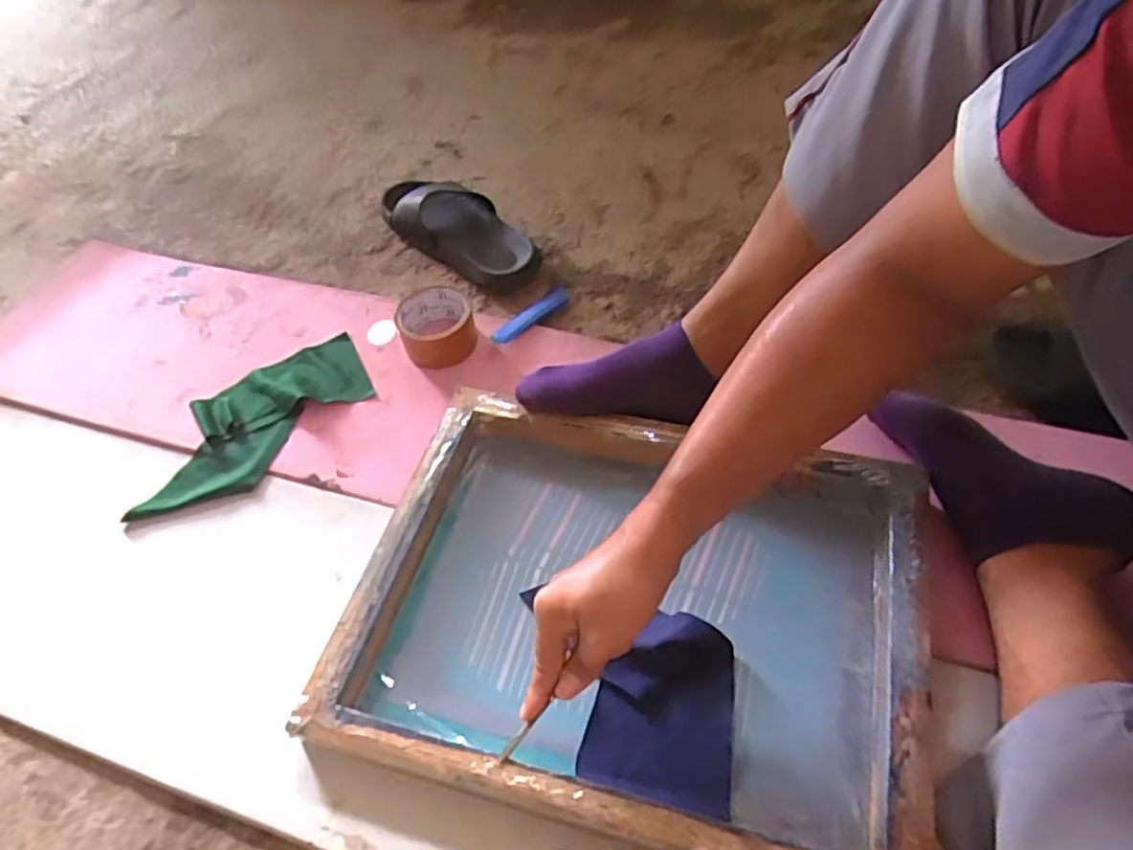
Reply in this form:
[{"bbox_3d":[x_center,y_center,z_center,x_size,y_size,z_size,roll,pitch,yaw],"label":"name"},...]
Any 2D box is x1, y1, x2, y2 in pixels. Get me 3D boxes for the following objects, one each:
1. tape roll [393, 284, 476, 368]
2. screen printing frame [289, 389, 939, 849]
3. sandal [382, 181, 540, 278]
[{"bbox_3d":[-0.151,-0.115,0.789,0.083,0.054,0.085,-2,52,2],"label":"tape roll"},{"bbox_3d":[0.058,0.152,0.558,0.457,0.056,0.335,11,54,11],"label":"screen printing frame"},{"bbox_3d":[-0.143,-0.279,0.924,0.264,0.052,0.118,32,60,24],"label":"sandal"}]

